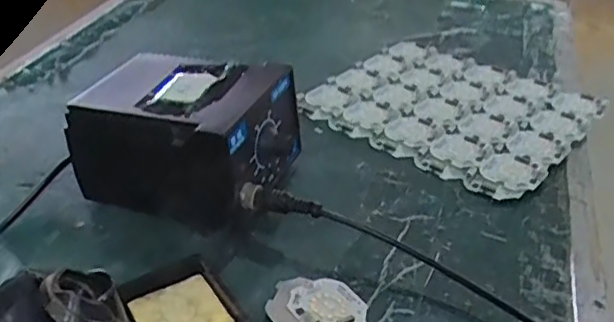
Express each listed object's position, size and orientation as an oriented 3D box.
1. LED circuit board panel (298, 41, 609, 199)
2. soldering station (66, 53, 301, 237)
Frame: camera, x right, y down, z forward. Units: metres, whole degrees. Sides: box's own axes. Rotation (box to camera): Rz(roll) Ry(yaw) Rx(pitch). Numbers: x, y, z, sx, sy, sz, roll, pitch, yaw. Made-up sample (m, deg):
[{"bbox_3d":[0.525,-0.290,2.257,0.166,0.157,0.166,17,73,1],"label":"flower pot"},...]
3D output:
[{"bbox_3d":[0.136,-0.052,0.599,0.230,0.017,0.193,27,43,33],"label":"LED circuit board panel"},{"bbox_3d":[-0.091,-0.019,0.485,0.143,0.092,0.109,12,36,16],"label":"soldering station"}]

